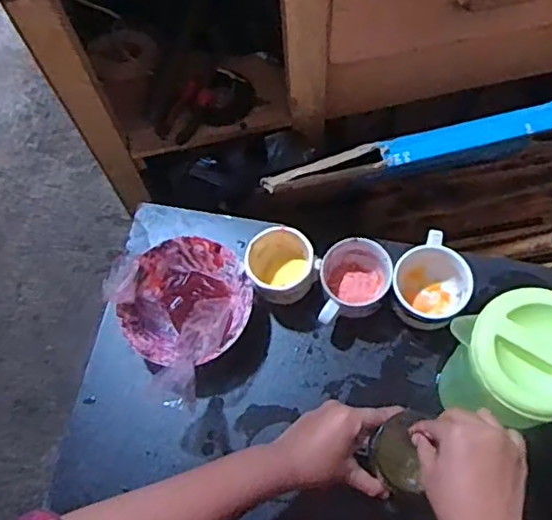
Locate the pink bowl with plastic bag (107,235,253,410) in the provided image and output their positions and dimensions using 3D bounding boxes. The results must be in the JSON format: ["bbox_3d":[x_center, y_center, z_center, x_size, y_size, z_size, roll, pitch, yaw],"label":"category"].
[{"bbox_3d":[-0.098,0.062,0.689,0.149,0.097,0.195,-26,69,-5],"label":"pink bowl with plastic bag"}]

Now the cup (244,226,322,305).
[{"bbox_3d":[0.003,0.010,0.705,0.075,0.077,0.075,-2,69,4],"label":"cup"}]

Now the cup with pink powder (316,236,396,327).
[{"bbox_3d":[0.091,0.030,0.699,0.080,0.068,0.095,-1,69,5],"label":"cup with pink powder"}]

